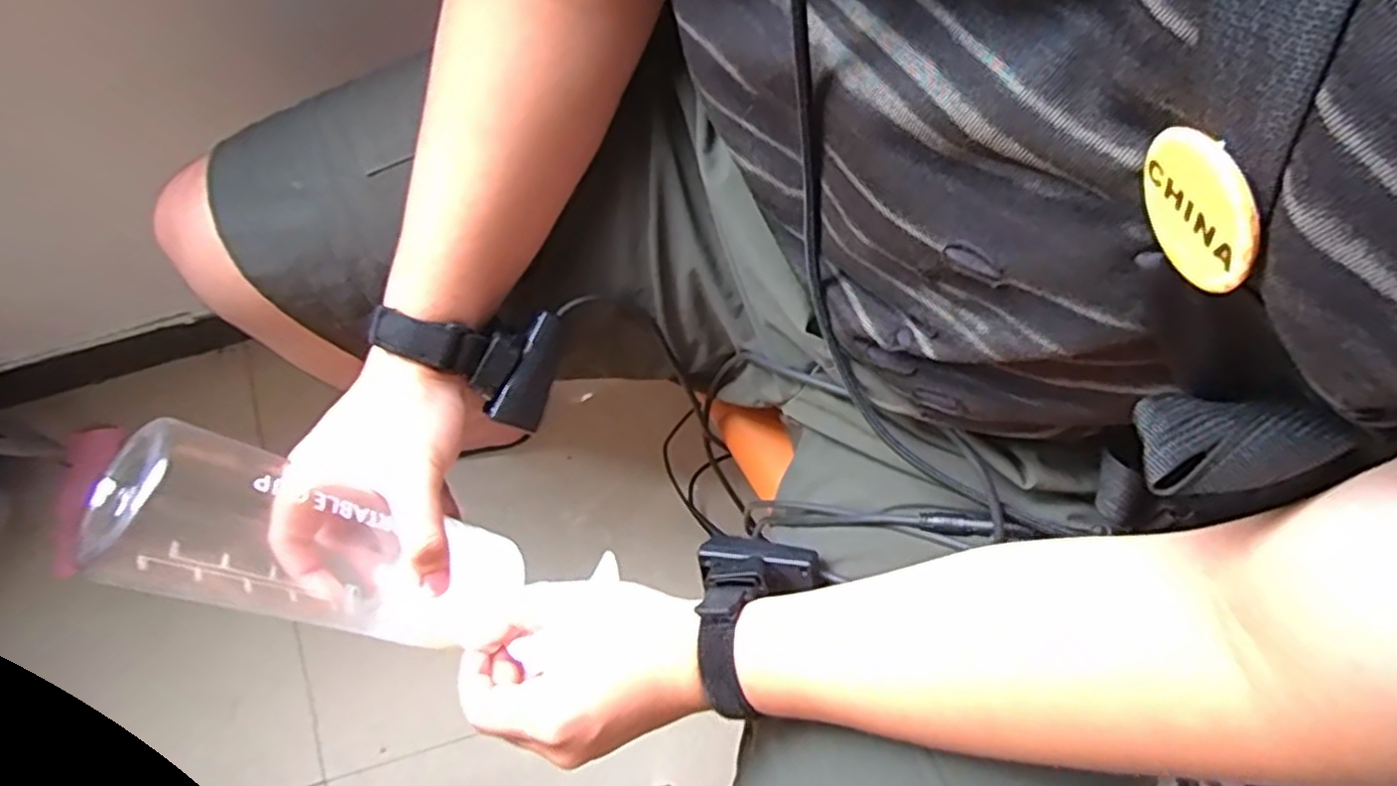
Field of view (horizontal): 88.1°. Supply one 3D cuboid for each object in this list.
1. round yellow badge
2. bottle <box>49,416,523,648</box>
[{"bbox_3d":[0.126,-0.046,0.183,0.008,0.036,0.041,-22,78,-5],"label":"round yellow badge"},{"bbox_3d":[-0.201,0.083,0.377,0.076,0.211,0.080,12,73,48],"label":"bottle"}]

